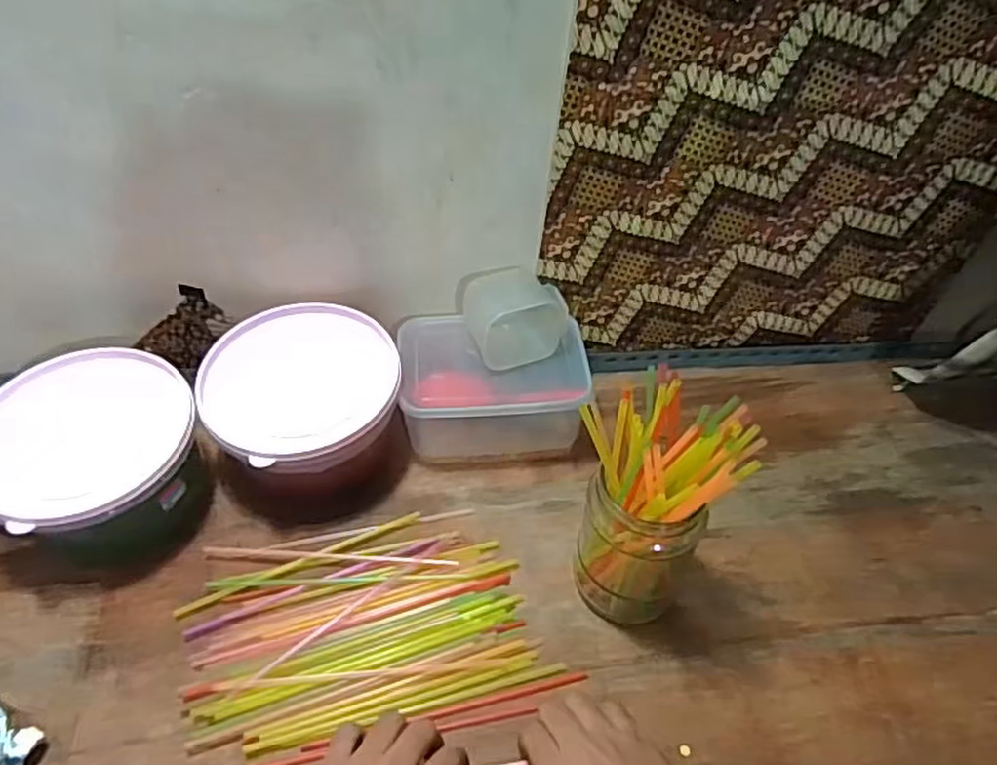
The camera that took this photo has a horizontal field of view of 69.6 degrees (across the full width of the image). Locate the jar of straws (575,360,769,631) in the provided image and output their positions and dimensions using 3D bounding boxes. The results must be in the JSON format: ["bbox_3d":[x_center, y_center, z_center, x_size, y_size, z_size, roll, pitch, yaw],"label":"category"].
[{"bbox_3d":[0.127,0.102,0.588,0.102,0.233,0.096,1,48,-1],"label":"jar of straws"}]

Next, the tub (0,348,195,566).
[{"bbox_3d":[-0.385,0.071,0.684,0.181,0.115,0.172,1,48,-1],"label":"tub"}]

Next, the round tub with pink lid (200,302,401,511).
[{"bbox_3d":[-0.194,0.025,0.732,0.173,0.103,0.180,1,48,-1],"label":"round tub with pink lid"}]

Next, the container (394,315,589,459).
[{"bbox_3d":[-0.006,0.005,0.766,0.188,0.100,0.109,0,48,-1],"label":"container"}]

